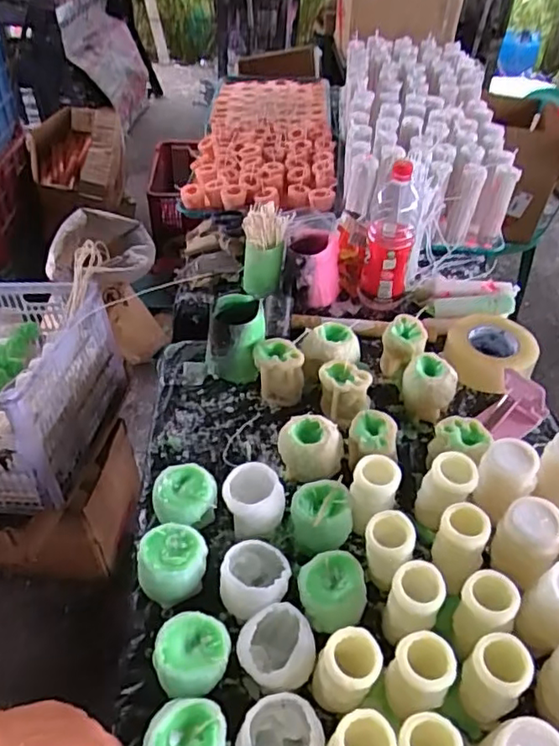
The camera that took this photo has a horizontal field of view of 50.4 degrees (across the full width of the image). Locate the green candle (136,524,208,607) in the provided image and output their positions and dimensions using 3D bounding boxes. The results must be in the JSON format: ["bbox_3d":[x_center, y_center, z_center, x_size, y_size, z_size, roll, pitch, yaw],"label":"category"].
[{"bbox_3d":[-0.116,0.213,0.652,0.072,0.062,0.068,-5,44,-8],"label":"green candle"}]

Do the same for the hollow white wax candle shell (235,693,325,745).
[{"bbox_3d":[0.000,0.334,0.528,0.074,0.057,0.068,1,44,-1],"label":"hollow white wax candle shell"}]

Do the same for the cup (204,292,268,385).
[{"bbox_3d":[-0.067,-0.054,0.904,0.085,0.110,0.088,1,44,-1],"label":"cup"}]

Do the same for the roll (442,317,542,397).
[{"bbox_3d":[0.331,-0.033,0.936,0.138,0.048,0.149,22,47,19],"label":"roll"}]

